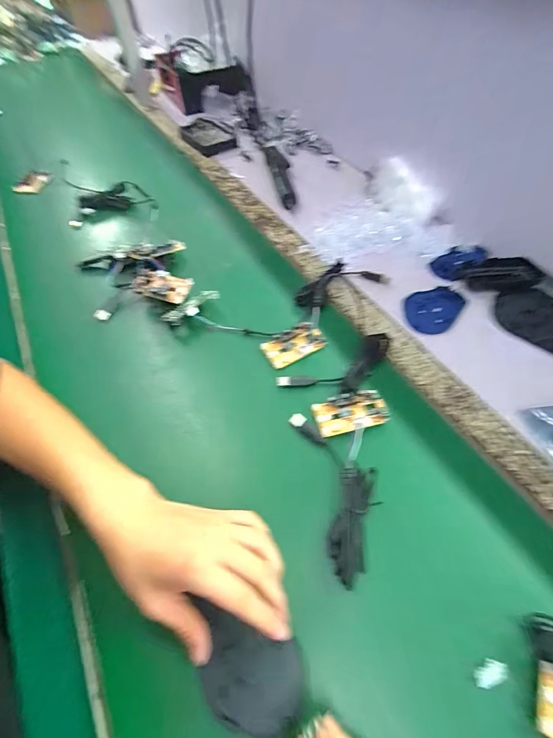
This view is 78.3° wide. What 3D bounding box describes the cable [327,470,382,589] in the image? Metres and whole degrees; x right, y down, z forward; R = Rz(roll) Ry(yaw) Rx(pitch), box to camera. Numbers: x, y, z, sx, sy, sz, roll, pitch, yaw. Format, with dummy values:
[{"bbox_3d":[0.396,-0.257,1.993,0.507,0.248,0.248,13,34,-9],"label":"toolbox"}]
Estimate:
[{"bbox_3d":[0.072,0.144,0.322,0.036,0.019,0.105,12,56,10],"label":"cable"}]

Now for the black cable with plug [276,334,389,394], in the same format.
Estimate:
[{"bbox_3d":[0.084,0.001,0.421,0.154,0.011,0.064,-24,57,-14],"label":"black cable with plug"}]

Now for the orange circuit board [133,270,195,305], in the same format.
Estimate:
[{"bbox_3d":[-0.166,-0.120,0.493,0.080,0.009,0.045,12,60,3],"label":"orange circuit board"}]

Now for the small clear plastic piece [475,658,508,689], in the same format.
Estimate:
[{"bbox_3d":[0.167,0.237,0.265,0.025,0.008,0.015,-17,56,-10],"label":"small clear plastic piece"}]

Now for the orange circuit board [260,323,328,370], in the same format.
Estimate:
[{"bbox_3d":[0.023,-0.034,0.449,0.079,0.008,0.047,-27,58,-17],"label":"orange circuit board"}]

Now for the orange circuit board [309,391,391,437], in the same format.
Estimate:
[{"bbox_3d":[0.085,0.049,0.386,0.080,0.012,0.045,-14,56,-8],"label":"orange circuit board"}]

